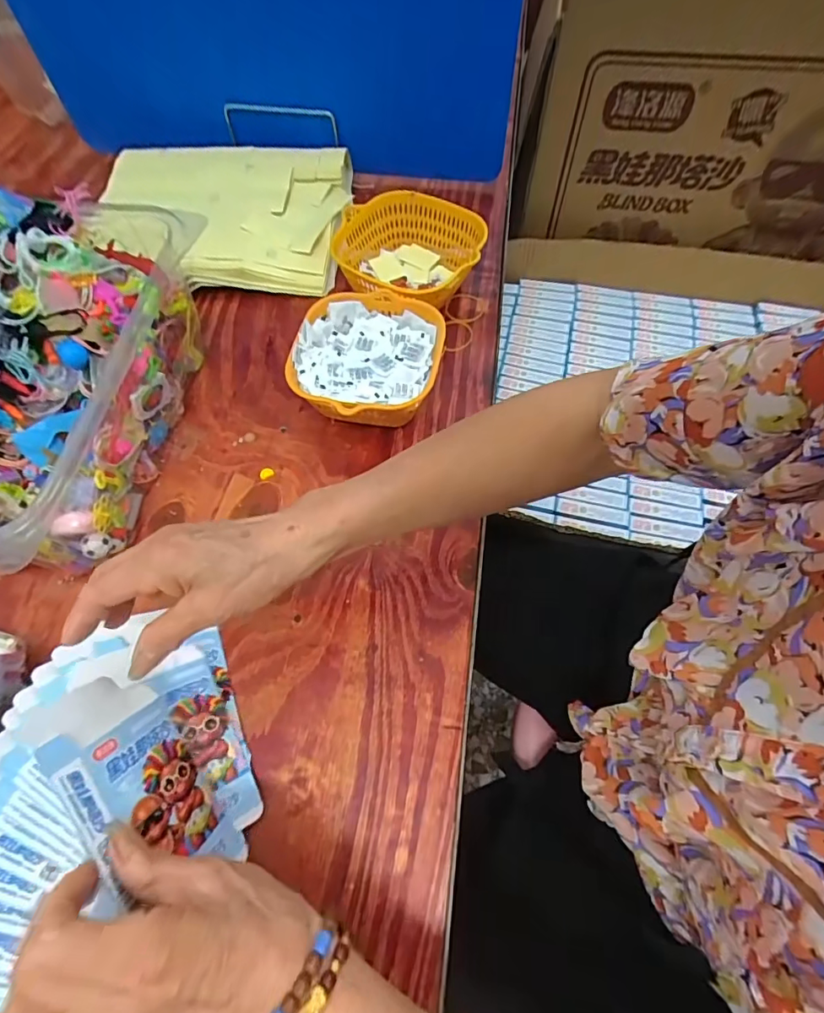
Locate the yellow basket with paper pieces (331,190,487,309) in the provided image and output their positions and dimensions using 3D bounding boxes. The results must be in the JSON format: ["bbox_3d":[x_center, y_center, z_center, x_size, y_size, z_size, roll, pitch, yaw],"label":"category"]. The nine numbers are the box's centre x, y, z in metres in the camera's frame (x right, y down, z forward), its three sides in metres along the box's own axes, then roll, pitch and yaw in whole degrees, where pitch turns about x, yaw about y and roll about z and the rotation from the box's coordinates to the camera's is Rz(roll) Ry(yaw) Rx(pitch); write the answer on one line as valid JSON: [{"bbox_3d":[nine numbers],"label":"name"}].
[{"bbox_3d":[-0.005,-0.265,0.535,0.152,0.069,0.142,-1,64,1],"label":"yellow basket with paper pieces"}]

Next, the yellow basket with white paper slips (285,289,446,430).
[{"bbox_3d":[-0.041,-0.132,0.473,0.134,0.066,0.141,5,64,4],"label":"yellow basket with white paper slips"}]

